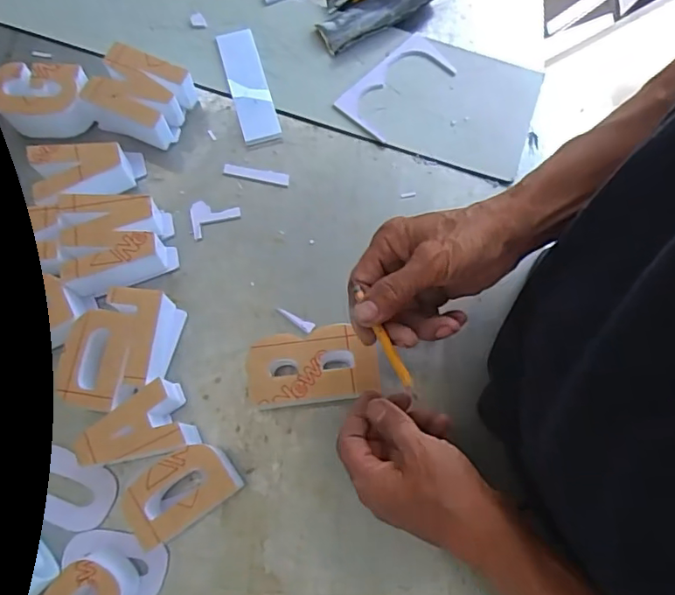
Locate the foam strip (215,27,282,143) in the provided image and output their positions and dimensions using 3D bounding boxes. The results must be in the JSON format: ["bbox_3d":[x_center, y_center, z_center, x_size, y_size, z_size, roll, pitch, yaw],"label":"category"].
[{"bbox_3d":[-0.094,-0.225,0.582,0.039,0.008,0.129,-16,74,-6],"label":"foam strip"}]

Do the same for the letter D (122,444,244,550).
[{"bbox_3d":[-0.126,0.156,0.451,0.078,0.044,0.054,-33,77,-10],"label":"letter D"}]

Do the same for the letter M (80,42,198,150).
[{"bbox_3d":[-0.194,-0.202,0.553,0.084,0.045,0.077,23,74,6],"label":"letter M"}]

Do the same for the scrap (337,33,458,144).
[{"bbox_3d":[0.064,-0.228,0.584,0.066,0.008,0.133,40,77,10],"label":"scrap"}]

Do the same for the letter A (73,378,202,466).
[{"bbox_3d":[-0.168,0.112,0.463,0.083,0.043,0.056,-25,75,-8],"label":"letter A"}]

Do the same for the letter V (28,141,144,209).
[{"bbox_3d":[-0.236,-0.120,0.526,0.093,0.042,0.071,-12,74,-5],"label":"letter V"}]

